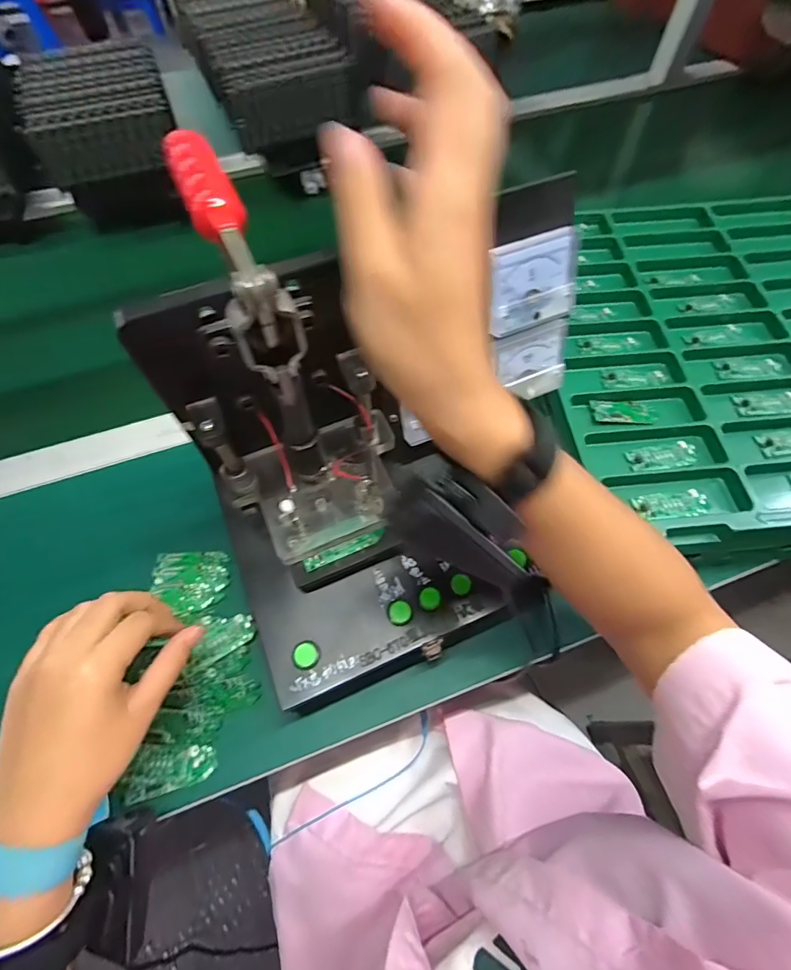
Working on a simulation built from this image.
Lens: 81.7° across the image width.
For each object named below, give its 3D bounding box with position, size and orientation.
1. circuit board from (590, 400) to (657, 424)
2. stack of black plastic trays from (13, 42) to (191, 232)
[{"bbox_3d":[0.201,-0.065,0.402,0.056,0.004,0.024,2,62,1],"label":"circuit board"},{"bbox_3d":[-0.392,-0.485,0.646,0.160,0.146,0.197,-18,64,-9],"label":"stack of black plastic trays"}]

